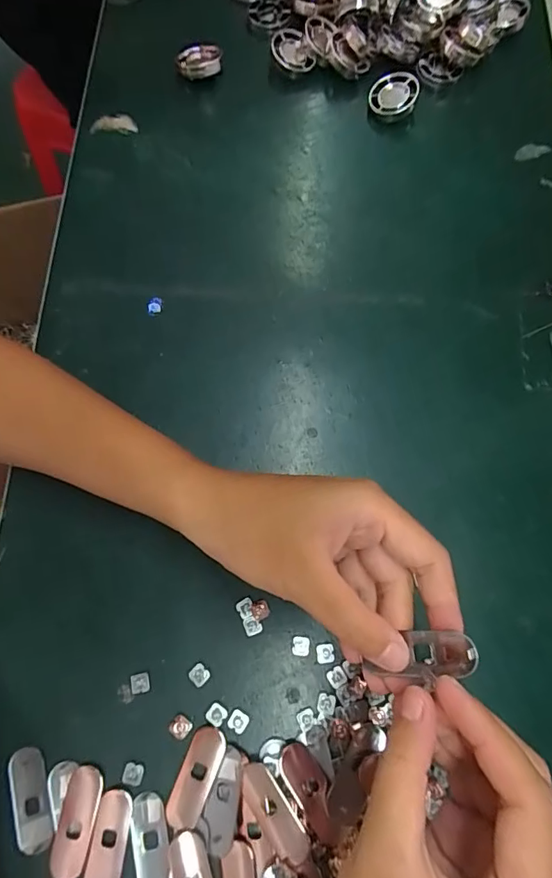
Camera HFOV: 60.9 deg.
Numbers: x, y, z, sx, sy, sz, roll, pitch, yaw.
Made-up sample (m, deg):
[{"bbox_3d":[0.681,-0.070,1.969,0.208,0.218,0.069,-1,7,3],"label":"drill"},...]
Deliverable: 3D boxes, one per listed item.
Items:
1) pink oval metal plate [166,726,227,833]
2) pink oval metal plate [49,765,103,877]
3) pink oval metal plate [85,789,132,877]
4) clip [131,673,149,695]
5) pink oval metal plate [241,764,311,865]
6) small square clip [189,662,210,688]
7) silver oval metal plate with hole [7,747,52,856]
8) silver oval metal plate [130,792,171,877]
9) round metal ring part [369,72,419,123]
[{"bbox_3d":[-0.043,0.183,0.254,0.018,0.004,0.050,23,75,5],"label":"pink oval metal plate"},{"bbox_3d":[-0.106,0.203,0.248,0.017,0.004,0.050,11,74,2],"label":"pink oval metal plate"},{"bbox_3d":[-0.088,0.213,0.245,0.018,0.004,0.050,8,74,1],"label":"pink oval metal plate"},{"bbox_3d":[-0.078,0.140,0.268,0.010,0.004,0.010,-12,74,-5],"label":"clip"},{"bbox_3d":[0.000,0.198,0.251,0.016,0.004,0.049,-36,73,-11],"label":"pink oval metal plate"},{"bbox_3d":[-0.044,0.135,0.268,0.010,0.004,0.010,42,77,10],"label":"small square clip"},{"bbox_3d":[-0.132,0.194,0.252,0.017,0.004,0.049,-12,74,-24],"label":"silver oval metal plate with hole"},{"bbox_3d":[-0.066,0.214,0.247,0.020,0.004,0.047,-14,75,-5],"label":"silver oval metal plate"},{"bbox_3d":[0.096,-0.280,0.386,0.037,0.025,0.031,16,74,3],"label":"round metal ring part"}]

